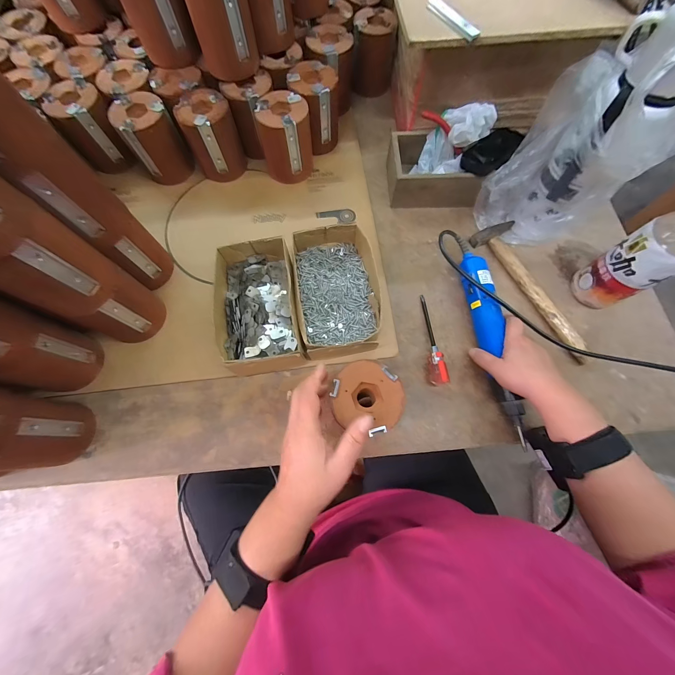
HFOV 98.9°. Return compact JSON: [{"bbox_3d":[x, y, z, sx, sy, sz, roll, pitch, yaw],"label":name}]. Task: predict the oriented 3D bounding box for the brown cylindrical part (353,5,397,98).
[{"bbox_3d":[0.068,-0.536,0.549,0.076,0.100,0.080,2,72,1],"label":"brown cylindrical part"}]

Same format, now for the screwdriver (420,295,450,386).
[{"bbox_3d":[0.134,-0.001,0.413,0.019,0.024,0.135,-5,72,-2],"label":"screwdriver"}]

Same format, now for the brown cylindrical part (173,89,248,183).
[{"bbox_3d":[-0.200,-0.325,0.467,0.074,0.104,0.078,0,72,0],"label":"brown cylindrical part"}]

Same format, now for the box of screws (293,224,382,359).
[{"bbox_3d":[-0.001,-0.061,0.408,0.106,0.063,0.185,-9,72,-3],"label":"box of screws"}]

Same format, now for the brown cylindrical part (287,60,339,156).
[{"bbox_3d":[-0.037,-0.381,0.489,0.073,0.105,0.072,0,72,0],"label":"brown cylindrical part"}]

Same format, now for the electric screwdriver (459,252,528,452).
[{"bbox_3d":[0.210,0.003,0.393,0.048,0.034,0.265,-7,75,-2],"label":"electric screwdriver"}]

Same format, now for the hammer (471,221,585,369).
[{"bbox_3d":[0.302,-0.077,0.441,0.075,0.019,0.239,-25,74,-8],"label":"hammer"}]

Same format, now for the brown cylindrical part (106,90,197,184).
[{"bbox_3d":[-0.291,-0.316,0.467,0.073,0.103,0.072,0,72,0],"label":"brown cylindrical part"}]

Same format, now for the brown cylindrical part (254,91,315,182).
[{"bbox_3d":[-0.081,-0.317,0.466,0.077,0.099,0.074,0,72,0],"label":"brown cylindrical part"}]

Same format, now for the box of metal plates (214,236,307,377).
[{"bbox_3d":[-0.108,-0.041,0.402,0.108,0.065,0.193,-9,72,-3],"label":"box of metal plates"}]

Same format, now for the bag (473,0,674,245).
[{"bbox_3d":[0.311,-0.235,0.365,0.156,0.262,0.121,36,75,11],"label":"bag"}]

